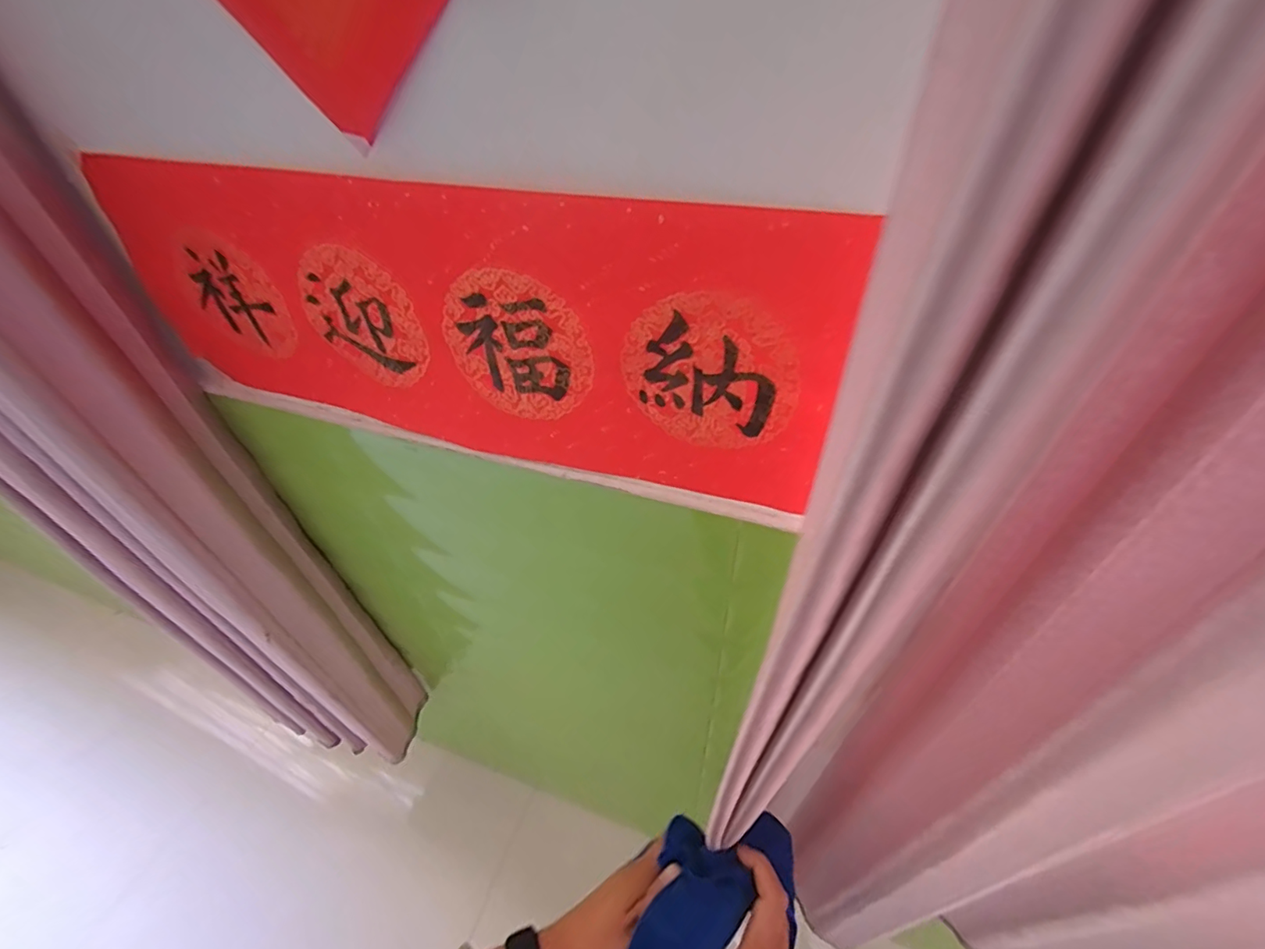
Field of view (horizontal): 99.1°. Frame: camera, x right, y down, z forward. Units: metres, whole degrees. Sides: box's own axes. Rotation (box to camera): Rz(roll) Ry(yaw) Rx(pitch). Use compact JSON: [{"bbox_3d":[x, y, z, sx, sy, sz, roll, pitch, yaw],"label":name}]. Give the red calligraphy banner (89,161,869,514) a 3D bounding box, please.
[{"bbox_3d":[-0.146,-0.109,0.420,0.569,0.215,0.016,11,46,16],"label":"red calligraphy banner"}]

